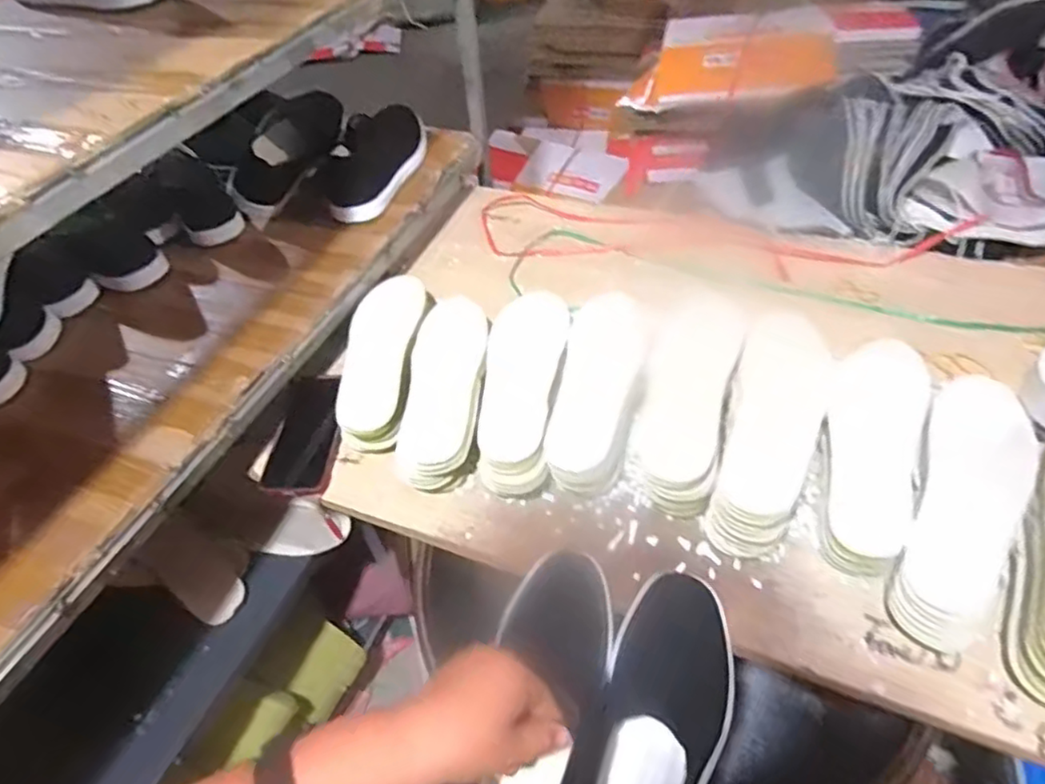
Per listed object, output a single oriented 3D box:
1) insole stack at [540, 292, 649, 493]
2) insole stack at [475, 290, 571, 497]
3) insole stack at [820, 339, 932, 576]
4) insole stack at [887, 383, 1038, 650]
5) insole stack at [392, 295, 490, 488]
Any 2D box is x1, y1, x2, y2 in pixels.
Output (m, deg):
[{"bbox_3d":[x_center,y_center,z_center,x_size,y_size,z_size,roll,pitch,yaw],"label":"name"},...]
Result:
[{"bbox_3d":[0.090,-0.009,0.720,0.092,0.056,0.259,8,50,11],"label":"insole stack"},{"bbox_3d":[0.001,-0.010,0.735,0.087,0.058,0.263,6,49,9],"label":"insole stack"},{"bbox_3d":[0.339,0.059,0.637,0.084,0.078,0.267,20,53,20],"label":"insole stack"},{"bbox_3d":[0.405,0.104,0.597,0.088,0.076,0.278,23,54,22],"label":"insole stack"},{"bbox_3d":[-0.085,-0.011,0.739,0.094,0.054,0.252,4,49,7],"label":"insole stack"}]

